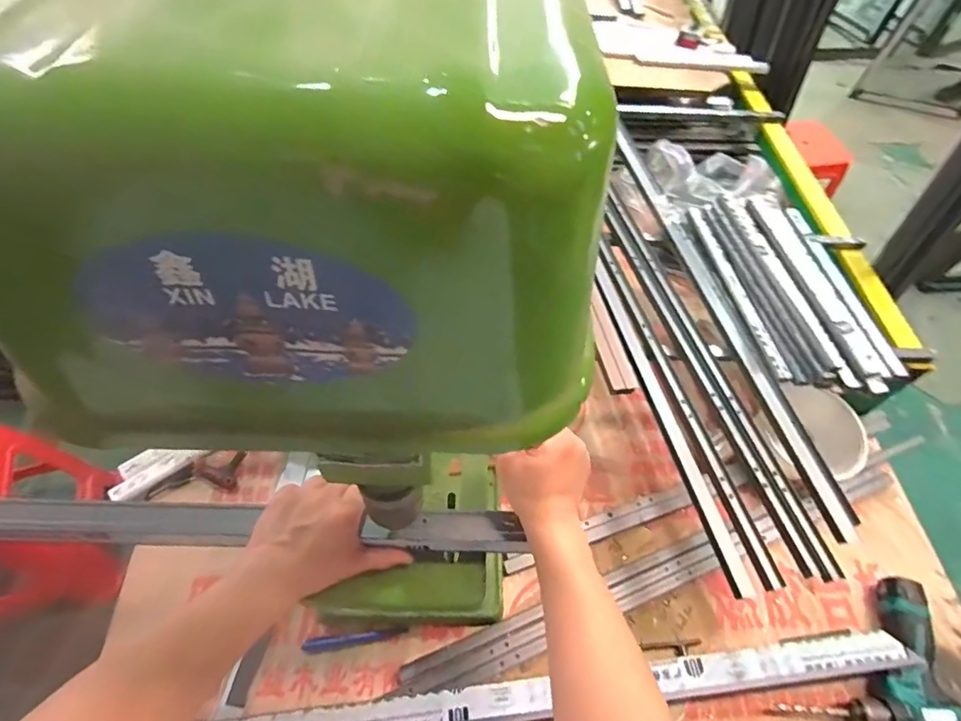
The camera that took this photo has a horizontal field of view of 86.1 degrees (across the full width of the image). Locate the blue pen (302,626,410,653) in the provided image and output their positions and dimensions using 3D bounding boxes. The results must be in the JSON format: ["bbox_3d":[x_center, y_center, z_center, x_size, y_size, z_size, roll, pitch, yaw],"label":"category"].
[{"bbox_3d":[-0.165,0.371,0.684,0.134,0.008,0.015,-4,57,-8],"label":"blue pen"}]

